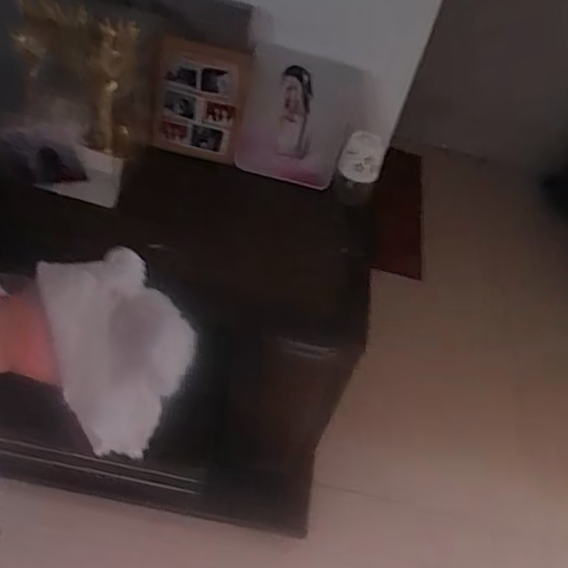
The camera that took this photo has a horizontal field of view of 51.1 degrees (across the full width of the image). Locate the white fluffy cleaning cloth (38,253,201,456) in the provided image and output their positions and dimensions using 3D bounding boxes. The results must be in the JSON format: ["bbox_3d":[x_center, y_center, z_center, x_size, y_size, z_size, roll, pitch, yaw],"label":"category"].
[{"bbox_3d":[-0.143,0.065,0.536,0.049,0.182,0.133,-9,4,36],"label":"white fluffy cleaning cloth"}]

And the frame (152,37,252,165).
[{"bbox_3d":[-0.160,-0.351,1.150,0.173,0.212,0.046,6,46,-9],"label":"frame"}]

